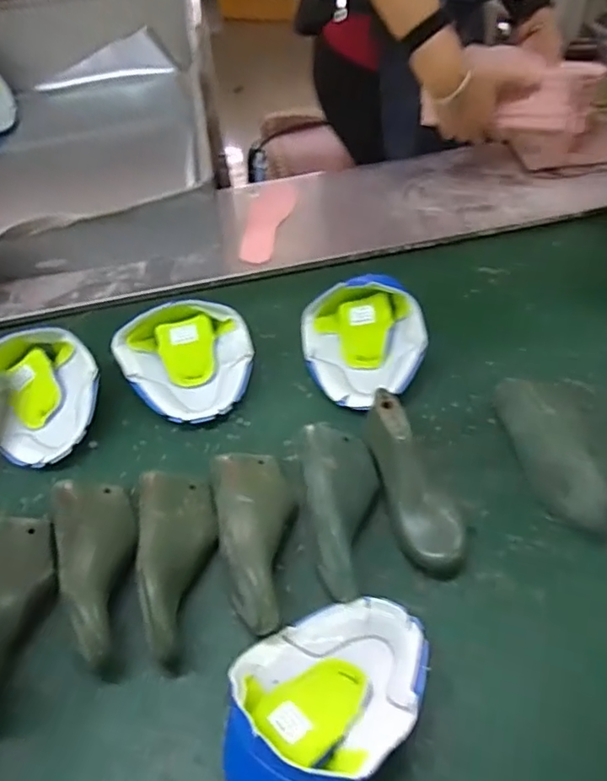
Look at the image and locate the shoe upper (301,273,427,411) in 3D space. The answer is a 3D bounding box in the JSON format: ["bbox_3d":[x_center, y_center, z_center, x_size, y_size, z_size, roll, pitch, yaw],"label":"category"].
[{"bbox_3d":[0.076,-0.069,0.756,0.145,0.071,0.177,-10,50,-5],"label":"shoe upper"}]

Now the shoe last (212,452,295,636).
[{"bbox_3d":[-0.044,0.147,0.609,0.081,0.059,0.203,-11,50,-5],"label":"shoe last"}]

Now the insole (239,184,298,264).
[{"bbox_3d":[-0.059,-0.276,0.957,0.059,0.007,0.174,20,63,1],"label":"insole"}]

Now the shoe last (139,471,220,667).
[{"bbox_3d":[-0.126,0.164,0.595,0.087,0.058,0.192,-13,50,-6],"label":"shoe last"}]

